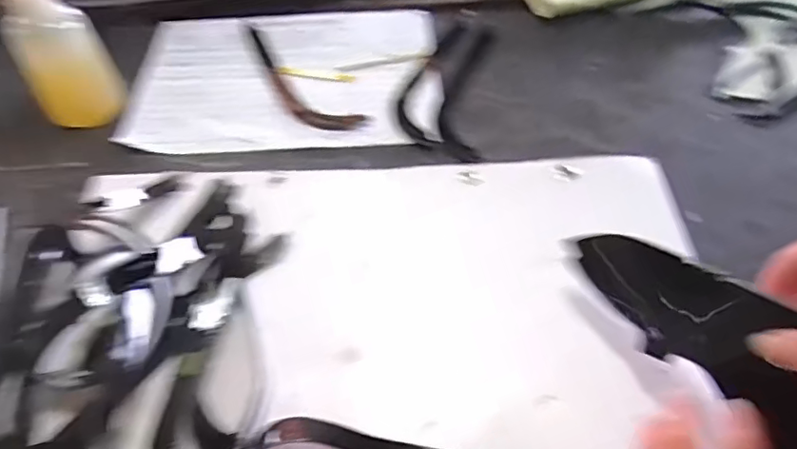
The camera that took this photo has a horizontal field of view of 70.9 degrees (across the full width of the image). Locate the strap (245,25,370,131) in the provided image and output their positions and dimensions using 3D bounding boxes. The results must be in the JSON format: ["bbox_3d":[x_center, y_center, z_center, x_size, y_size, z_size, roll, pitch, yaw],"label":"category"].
[{"bbox_3d":[-0.110,-0.144,0.546,0.045,0.010,0.202,-35,61,-22],"label":"strap"}]

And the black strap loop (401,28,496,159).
[{"bbox_3d":[0.044,-0.134,0.532,0.075,0.013,0.200,6,55,7],"label":"black strap loop"}]

